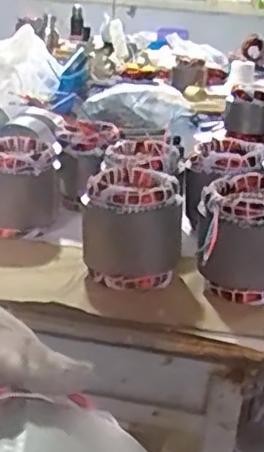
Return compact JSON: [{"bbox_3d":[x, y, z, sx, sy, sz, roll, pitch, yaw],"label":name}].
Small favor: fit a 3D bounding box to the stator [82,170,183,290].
[{"bbox_3d":[0.000,0.001,1.057,0.151,0.158,0.161,6,21,4],"label":"stator"}]

